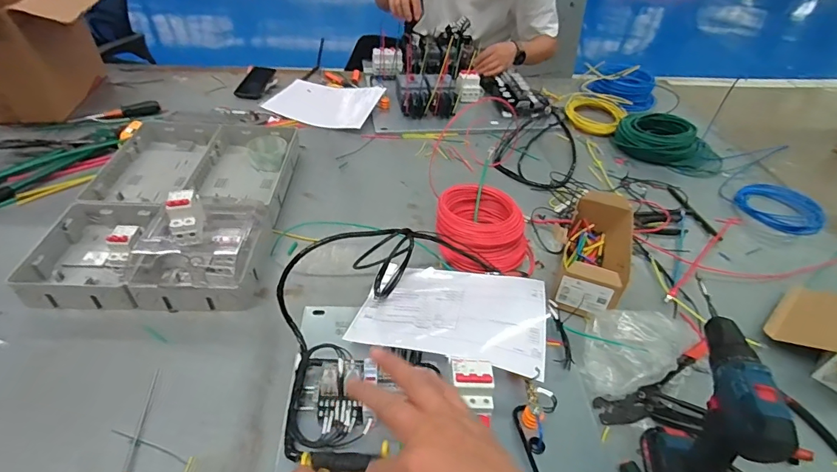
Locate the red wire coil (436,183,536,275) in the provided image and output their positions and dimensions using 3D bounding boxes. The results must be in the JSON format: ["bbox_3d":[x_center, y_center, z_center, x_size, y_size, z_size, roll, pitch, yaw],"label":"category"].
[{"bbox_3d":[0.127,-0.020,0.870,0.180,0.068,0.198,3,43,-3],"label":"red wire coil"}]

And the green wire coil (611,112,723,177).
[{"bbox_3d":[0.651,-0.245,1.150,0.256,0.078,0.150,32,49,26],"label":"green wire coil"}]

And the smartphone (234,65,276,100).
[{"bbox_3d":[-0.489,-0.460,1.328,0.088,0.008,0.160,6,53,6],"label":"smartphone"}]

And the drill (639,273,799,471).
[{"bbox_3d":[0.346,0.201,0.542,0.068,0.211,0.191,10,43,5],"label":"drill"}]

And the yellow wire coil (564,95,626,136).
[{"bbox_3d":[0.507,-0.355,1.285,0.164,0.046,0.141,24,46,19],"label":"yellow wire coil"}]

